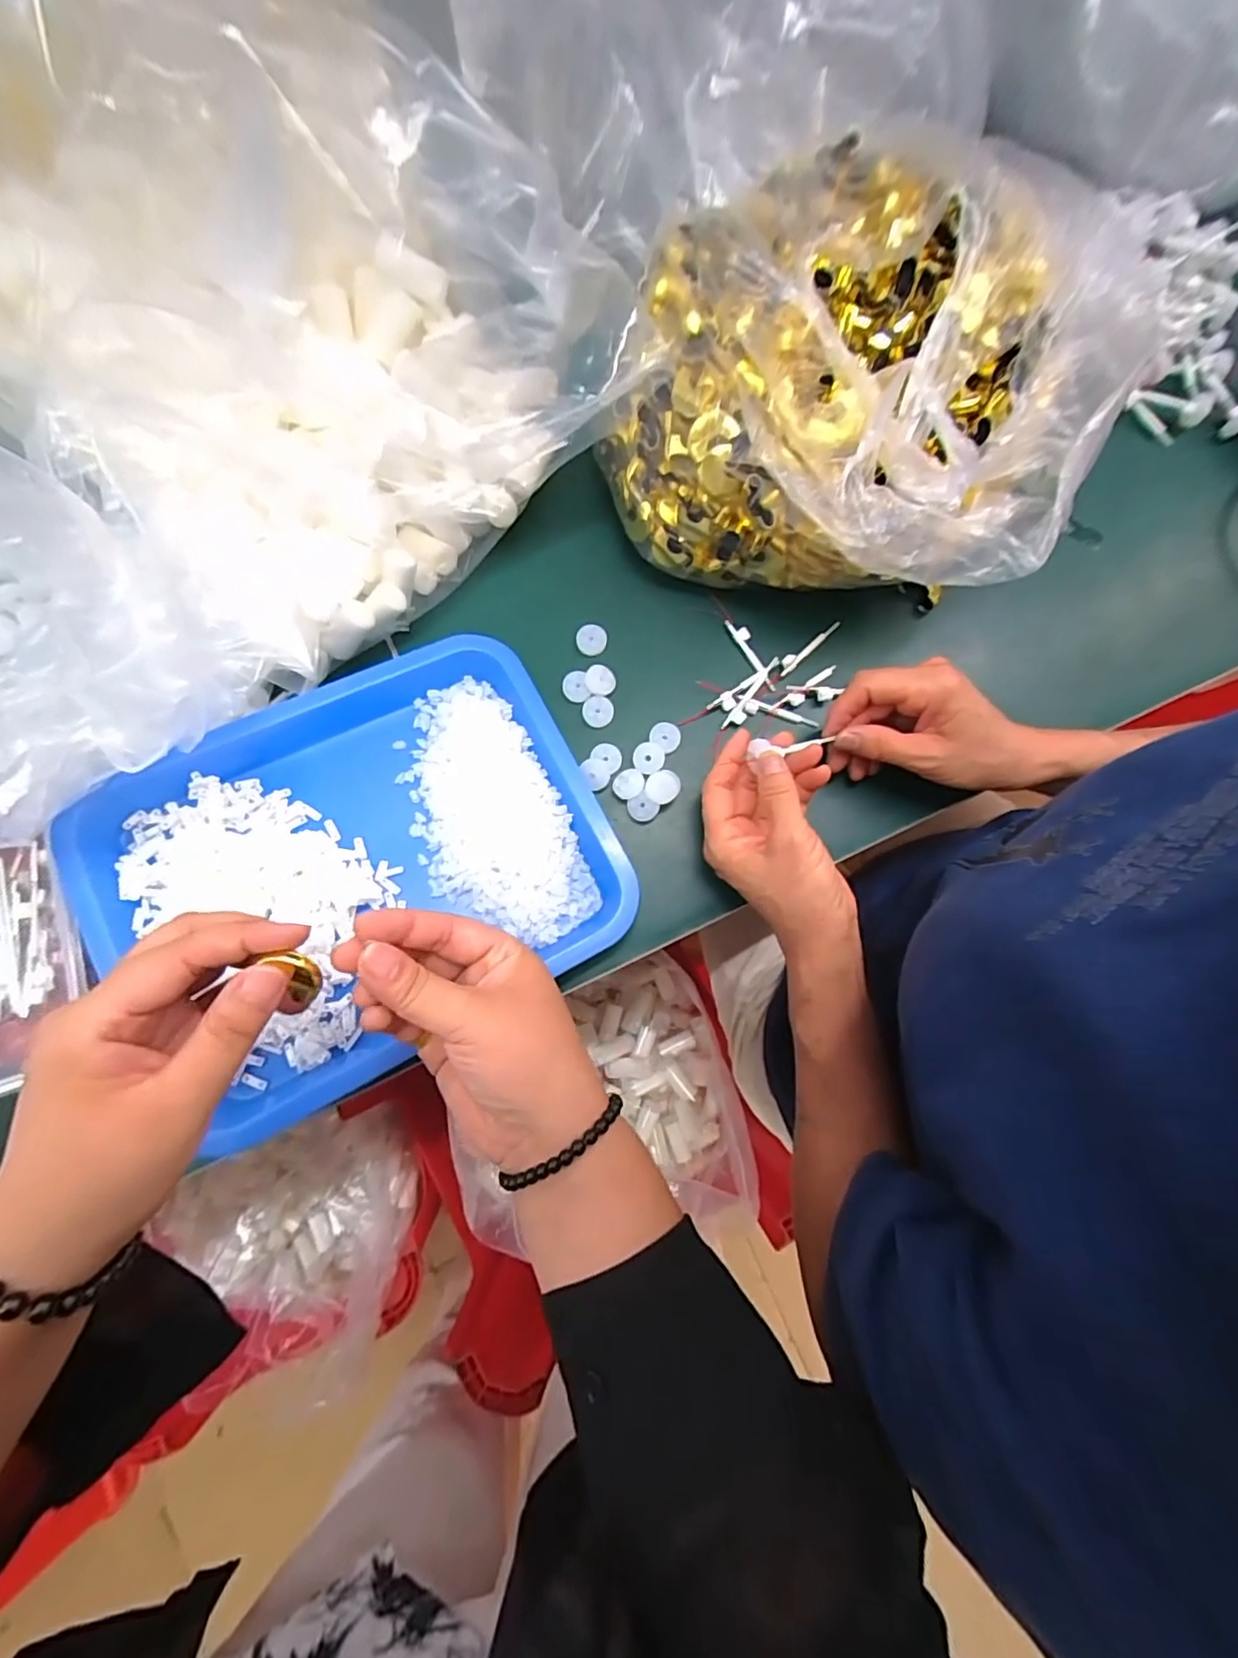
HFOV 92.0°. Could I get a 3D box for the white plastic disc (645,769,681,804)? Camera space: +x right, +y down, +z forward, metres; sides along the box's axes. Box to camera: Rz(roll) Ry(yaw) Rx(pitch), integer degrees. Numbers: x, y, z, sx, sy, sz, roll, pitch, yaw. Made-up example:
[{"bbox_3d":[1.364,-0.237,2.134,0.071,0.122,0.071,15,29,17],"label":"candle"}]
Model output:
[{"bbox_3d":[0.029,-0.028,0.389,0.022,0.005,0.025,11,65,-6],"label":"white plastic disc"}]

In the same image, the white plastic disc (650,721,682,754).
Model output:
[{"bbox_3d":[0.032,-0.063,0.403,0.020,0.004,0.018,32,79,5],"label":"white plastic disc"}]

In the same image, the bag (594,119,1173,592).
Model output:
[{"bbox_3d":[0.143,-0.273,0.378,0.258,0.138,0.239,23,79,3],"label":"bag"}]

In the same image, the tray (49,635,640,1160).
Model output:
[{"bbox_3d":[-0.153,0.019,0.363,0.287,0.038,0.235,-30,81,-7],"label":"tray"}]

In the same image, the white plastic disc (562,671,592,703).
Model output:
[{"bbox_3d":[-0.030,-0.097,0.408,0.018,0.004,0.020,-15,95,13],"label":"white plastic disc"}]

